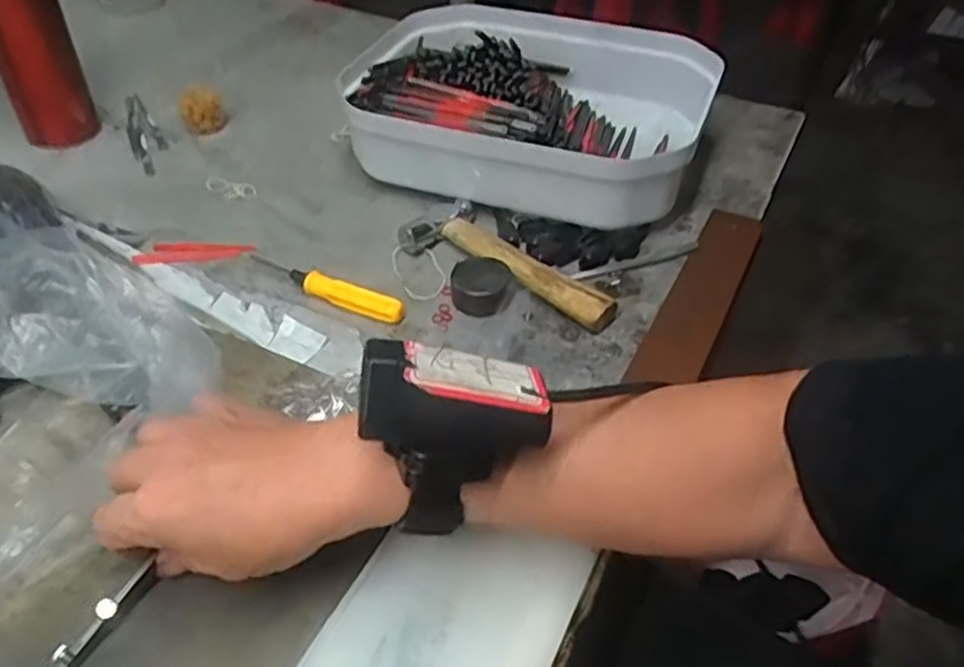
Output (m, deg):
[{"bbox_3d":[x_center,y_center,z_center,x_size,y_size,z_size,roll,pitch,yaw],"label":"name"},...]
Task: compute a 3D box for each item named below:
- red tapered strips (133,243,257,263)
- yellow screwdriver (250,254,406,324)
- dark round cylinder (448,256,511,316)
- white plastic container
[{"bbox_3d":[-0.203,-0.058,0.522,0.079,0.004,0.018,-2,44,-3],"label":"red tapered strips"},{"bbox_3d":[-0.103,-0.030,0.489,0.117,0.017,0.017,19,47,18],"label":"yellow screwdriver"},{"bbox_3d":[-0.001,-0.031,0.483,0.039,0.022,0.042,-7,44,-9],"label":"dark round cylinder"},{"bbox_3d":[0.032,-0.182,0.600,0.279,0.074,0.223,15,45,14],"label":"white plastic container"}]

